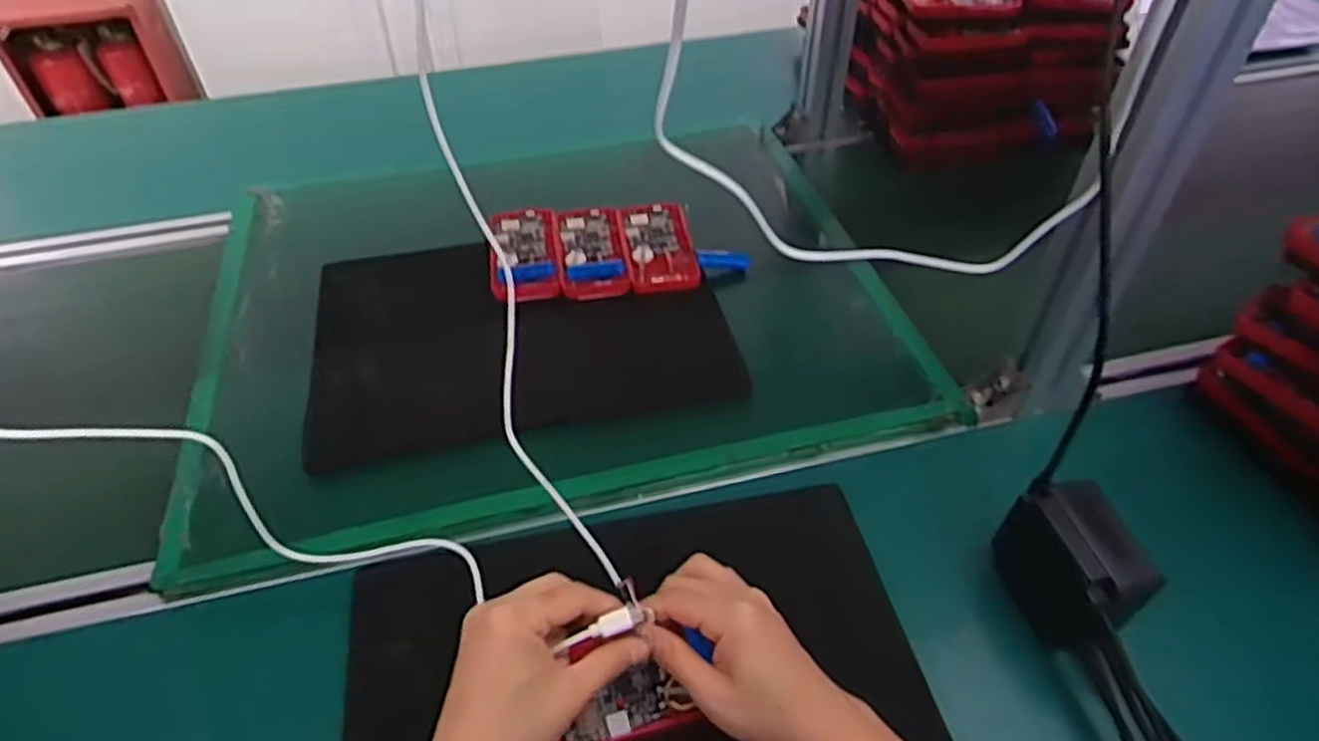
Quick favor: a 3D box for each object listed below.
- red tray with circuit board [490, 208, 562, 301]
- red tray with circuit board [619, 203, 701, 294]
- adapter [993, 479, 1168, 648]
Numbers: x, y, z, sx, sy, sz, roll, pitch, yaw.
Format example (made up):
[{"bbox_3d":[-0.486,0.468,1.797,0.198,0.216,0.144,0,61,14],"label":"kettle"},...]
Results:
[{"bbox_3d":[-0.129,-0.113,0.753,0.062,0.019,0.120,-7,46,-6],"label":"red tray with circuit board"},{"bbox_3d":[0.000,-0.119,0.757,0.065,0.017,0.119,-7,46,-5],"label":"red tray with circuit board"},{"bbox_3d":[0.262,0.122,0.496,0.055,0.068,0.090,-17,48,-15],"label":"adapter"}]

